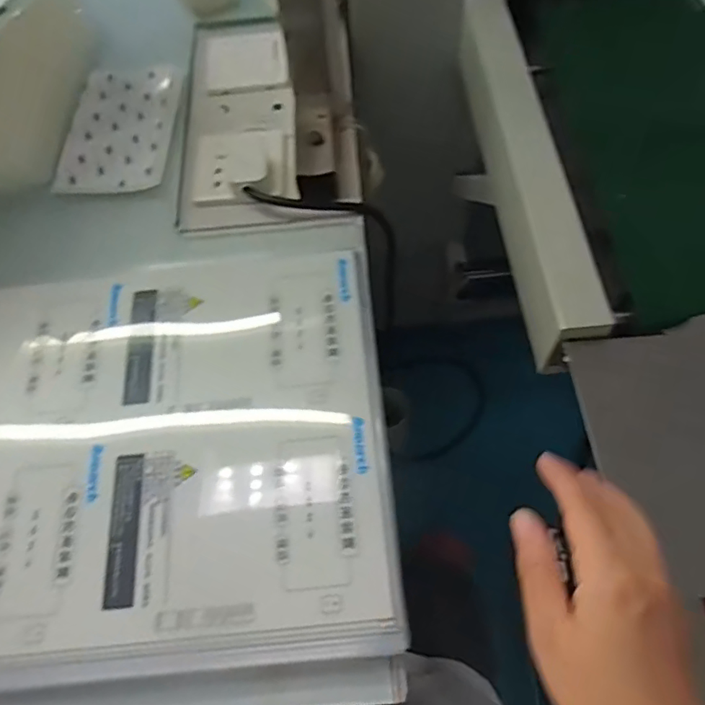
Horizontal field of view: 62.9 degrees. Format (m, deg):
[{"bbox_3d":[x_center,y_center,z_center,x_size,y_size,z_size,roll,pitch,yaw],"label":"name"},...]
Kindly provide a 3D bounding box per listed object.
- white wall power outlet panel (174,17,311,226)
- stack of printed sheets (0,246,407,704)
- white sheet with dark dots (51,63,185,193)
[{"bbox_3d":[-0.110,-0.245,0.587,0.114,0.027,0.302,-4,60,1],"label":"white wall power outlet panel"},{"bbox_3d":[-0.173,0.077,0.414,0.386,0.046,0.322,-5,60,1],"label":"stack of printed sheets"},{"bbox_3d":[-0.230,-0.228,0.579,0.103,0.006,0.166,1,63,3],"label":"white sheet with dark dots"}]

